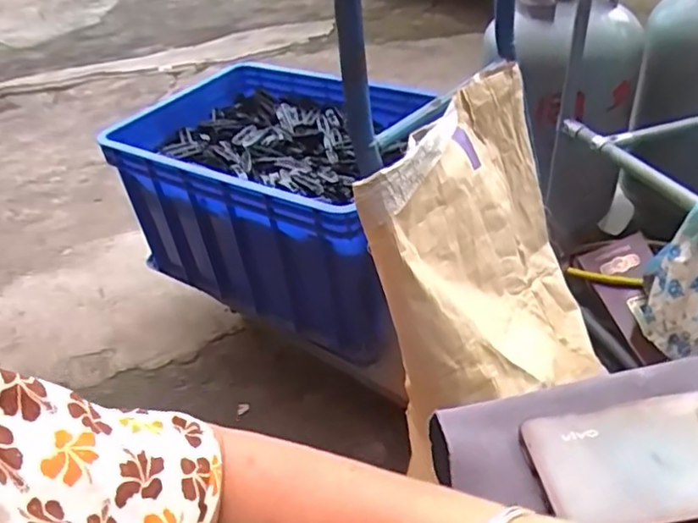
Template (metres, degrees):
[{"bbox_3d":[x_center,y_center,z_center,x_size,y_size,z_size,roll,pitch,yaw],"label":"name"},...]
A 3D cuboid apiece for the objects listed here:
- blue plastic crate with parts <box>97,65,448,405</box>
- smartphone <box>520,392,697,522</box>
[{"bbox_3d":[-0.103,-0.141,1.208,0.652,0.330,0.419,21,47,30],"label":"blue plastic crate with parts"},{"bbox_3d":[0.188,0.110,0.347,0.163,0.013,0.077,-9,39,-2],"label":"smartphone"}]

